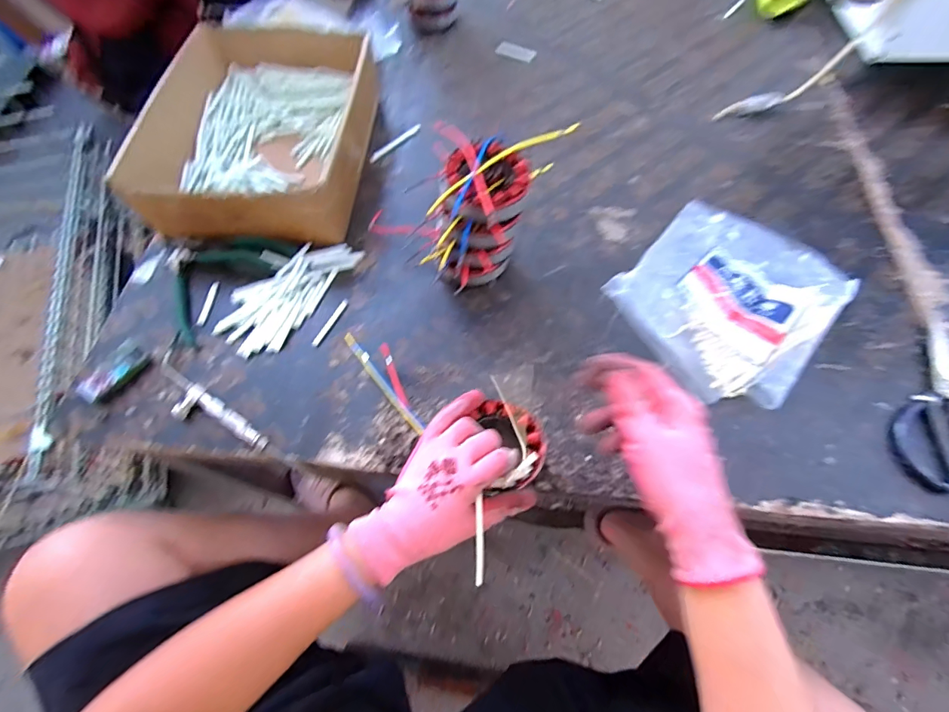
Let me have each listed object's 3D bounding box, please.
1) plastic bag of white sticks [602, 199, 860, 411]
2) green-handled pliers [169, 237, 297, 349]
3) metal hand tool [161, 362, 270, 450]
[{"bbox_3d":[0.281,-0.074,0.469,0.201,0.064,0.261,40,71,19],"label":"plastic bag of white sticks"},{"bbox_3d":[-0.306,-0.103,0.516,0.118,0.018,0.154,39,71,19],"label":"green-handled pliers"},{"bbox_3d":[-0.272,0.057,0.441,0.152,0.017,0.035,27,67,14],"label":"metal hand tool"}]

